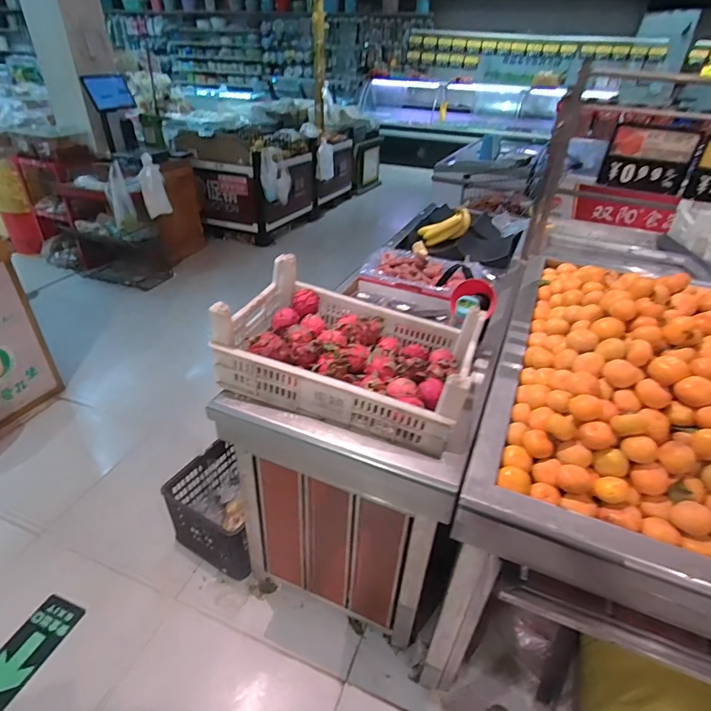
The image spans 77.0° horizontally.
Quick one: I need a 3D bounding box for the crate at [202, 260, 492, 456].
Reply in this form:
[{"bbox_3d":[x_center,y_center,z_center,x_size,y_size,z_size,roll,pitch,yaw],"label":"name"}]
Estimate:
[{"bbox_3d":[0.015,-0.023,1.112,0.592,0.188,0.424,13,35,14],"label":"crate"}]

